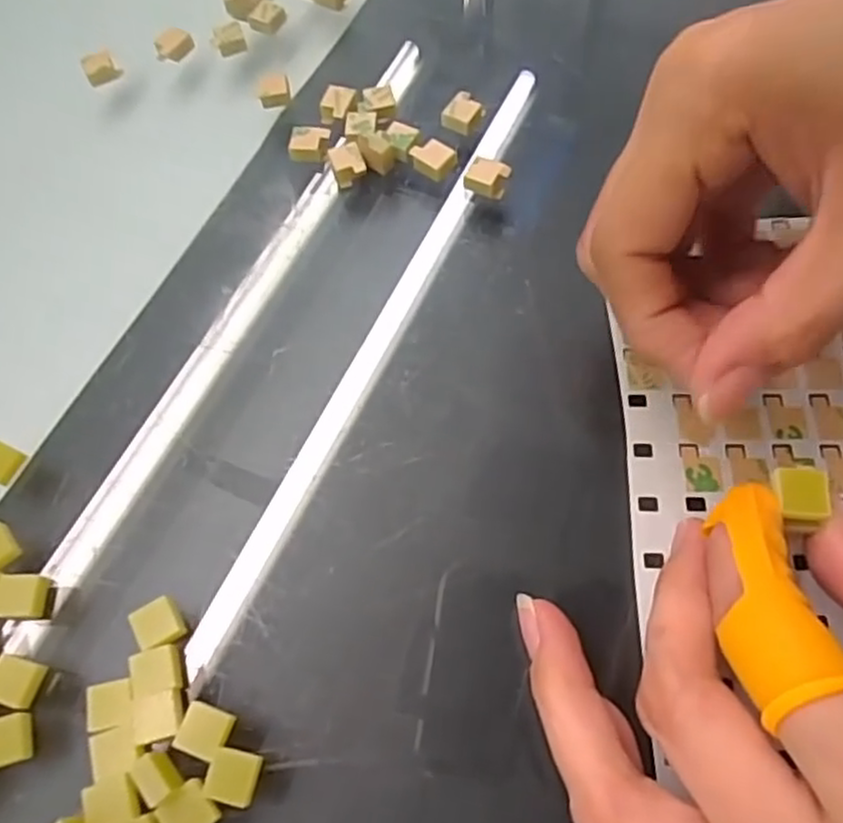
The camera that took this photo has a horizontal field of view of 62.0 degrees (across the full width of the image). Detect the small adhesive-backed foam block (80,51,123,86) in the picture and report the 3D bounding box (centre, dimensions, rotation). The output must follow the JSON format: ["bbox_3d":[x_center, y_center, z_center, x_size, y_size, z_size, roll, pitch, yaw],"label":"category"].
[{"bbox_3d":[-0.116,-0.125,0.254,0.012,0.007,0.009,-25,67,-8],"label":"small adhesive-backed foam block"}]

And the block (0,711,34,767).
[{"bbox_3d":[-0.098,0.077,0.165,0.011,0.004,0.011,-15,65,-2],"label":"block"}]

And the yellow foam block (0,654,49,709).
[{"bbox_3d":[-0.099,0.065,0.170,0.012,0.005,0.010,13,67,10],"label":"yellow foam block"}]

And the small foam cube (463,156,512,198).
[{"bbox_3d":[0.021,-0.074,0.223,0.013,0.007,0.010,16,68,12],"label":"small foam cube"}]

